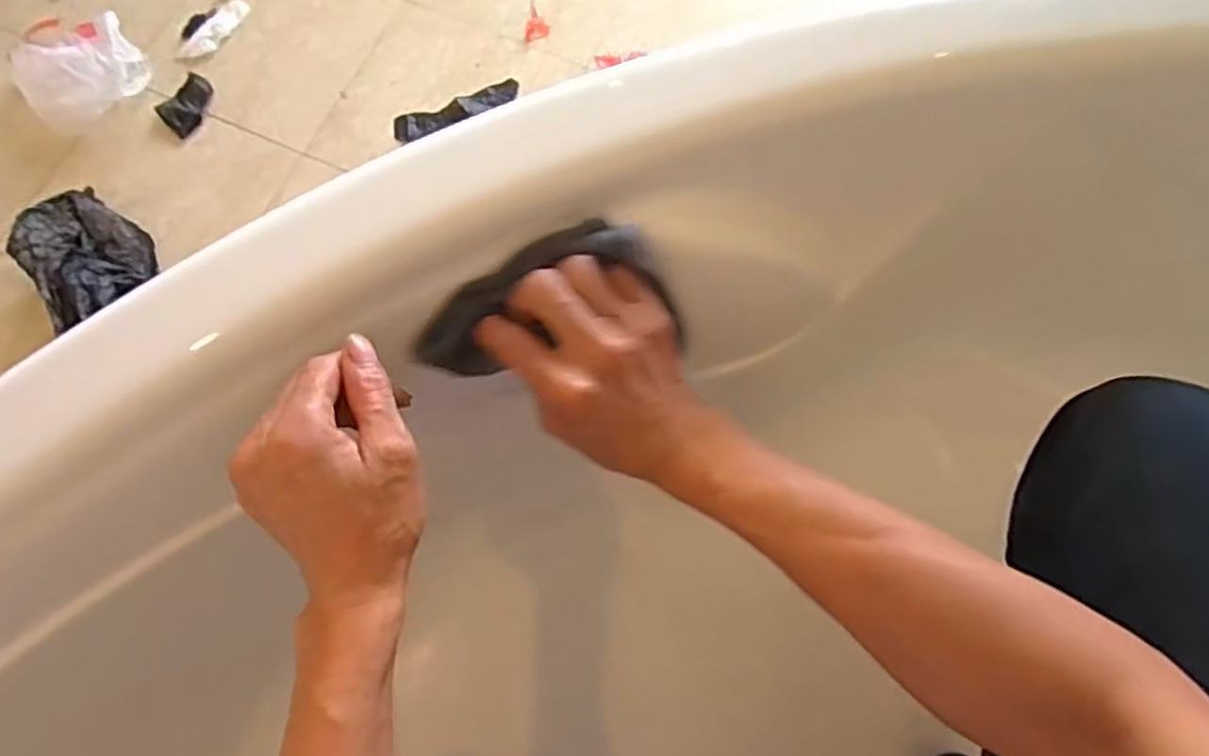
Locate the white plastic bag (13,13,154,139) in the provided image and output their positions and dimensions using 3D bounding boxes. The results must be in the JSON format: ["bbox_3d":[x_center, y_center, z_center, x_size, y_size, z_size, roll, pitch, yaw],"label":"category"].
[{"bbox_3d":[-0.740,-0.442,1.020,0.163,0.053,0.194,-43,79,-13],"label":"white plastic bag"}]

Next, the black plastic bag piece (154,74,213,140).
[{"bbox_3d":[-0.585,-0.386,1.032,0.059,0.014,0.092,28,74,6],"label":"black plastic bag piece"}]

